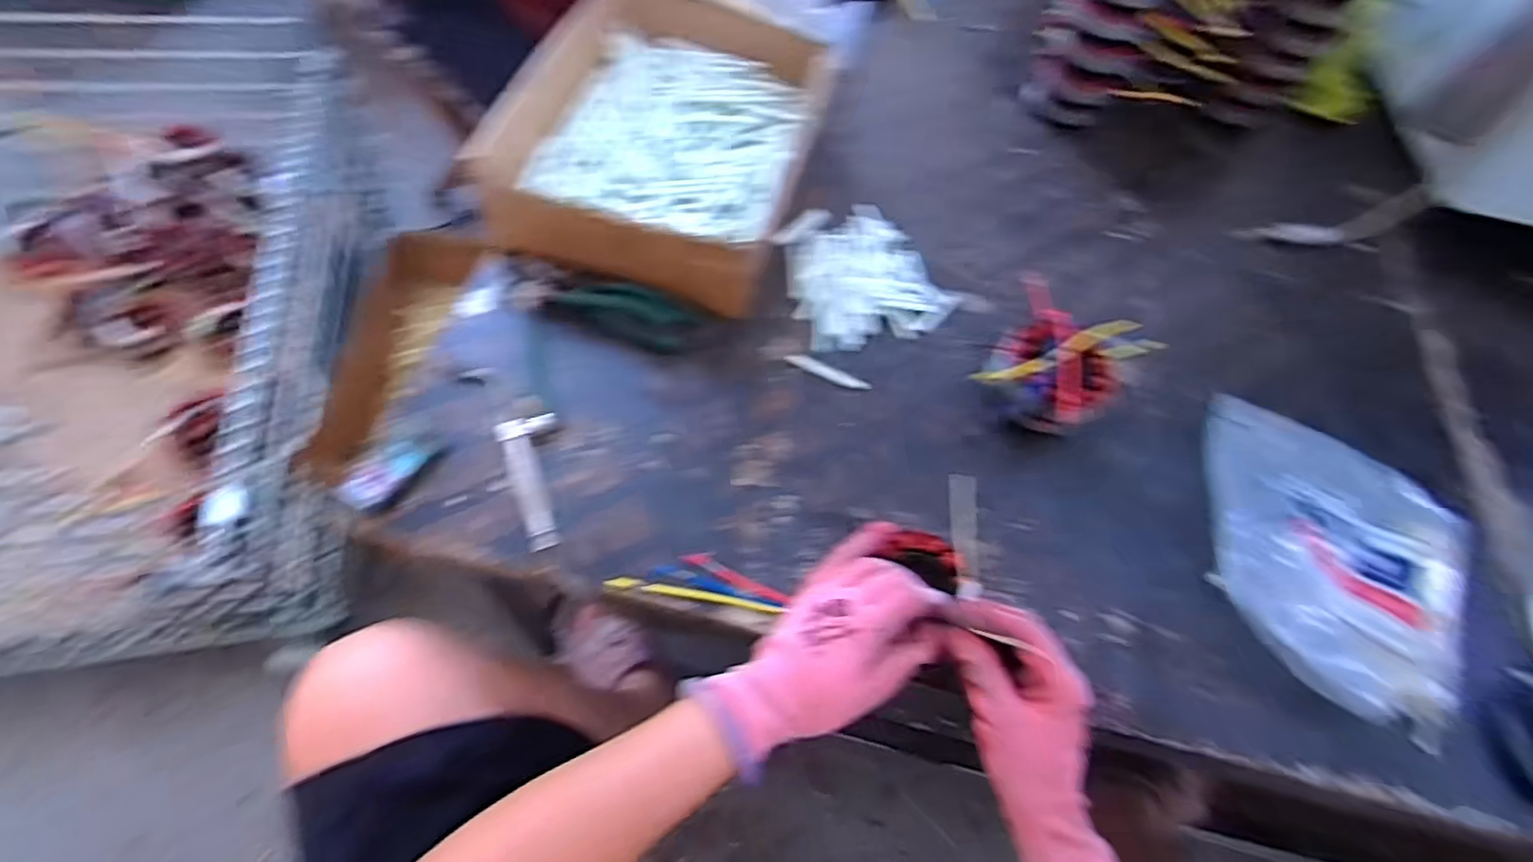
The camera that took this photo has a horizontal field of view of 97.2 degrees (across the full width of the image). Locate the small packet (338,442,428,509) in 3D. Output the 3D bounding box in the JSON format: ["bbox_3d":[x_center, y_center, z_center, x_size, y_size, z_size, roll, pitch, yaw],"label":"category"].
[{"bbox_3d":[-0.269,0.030,0.478,0.027,0.011,0.057,34,62,12],"label":"small packet"}]

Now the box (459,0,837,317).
[{"bbox_3d":[-0.083,-0.288,0.642,0.247,0.089,0.343,19,60,3],"label":"box"}]

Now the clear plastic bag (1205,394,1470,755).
[{"bbox_3d":[0.453,0.085,0.529,0.210,0.061,0.249,33,62,12],"label":"clear plastic bag"}]

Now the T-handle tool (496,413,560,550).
[{"bbox_3d":[-0.167,0.035,0.493,0.040,0.012,0.103,-14,63,-15],"label":"T-handle tool"}]

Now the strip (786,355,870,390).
[{"bbox_3d":[0.054,-0.051,0.585,0.075,0.006,0.013,23,61,9],"label":"strip"}]

